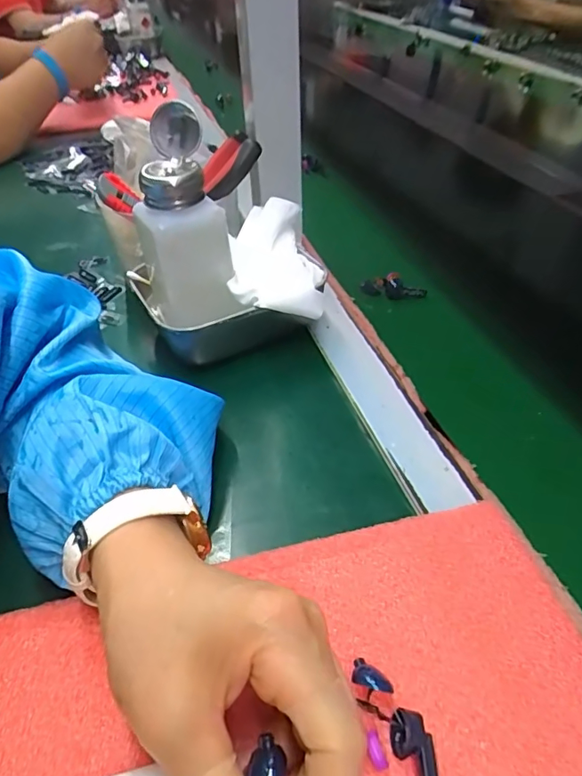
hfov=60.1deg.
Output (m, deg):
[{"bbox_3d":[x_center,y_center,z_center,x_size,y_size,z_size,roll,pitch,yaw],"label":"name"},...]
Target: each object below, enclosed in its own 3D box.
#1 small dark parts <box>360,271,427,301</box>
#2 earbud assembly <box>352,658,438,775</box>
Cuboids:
[{"bbox_3d":[0.090,-0.089,0.442,0.056,0.022,0.012,6,46,9],"label":"small dark parts"},{"bbox_3d":[0.041,0.130,0.190,0.015,0.014,0.056,-22,48,-18],"label":"earbud assembly"}]

